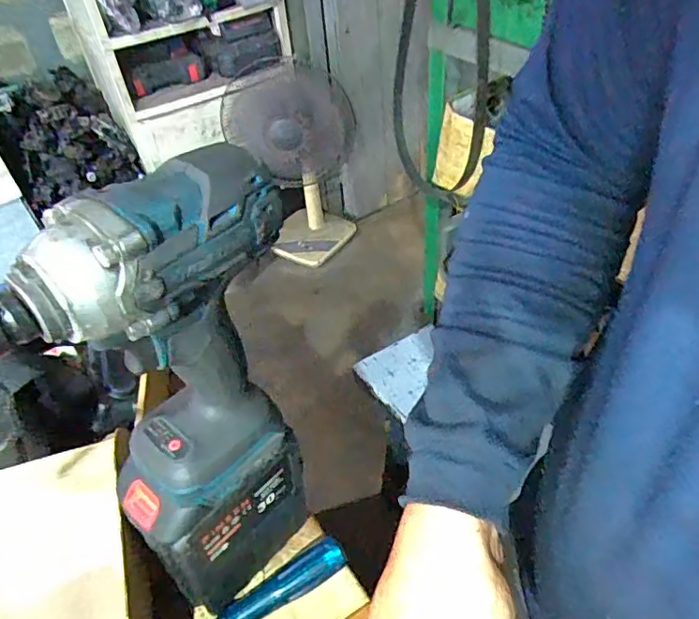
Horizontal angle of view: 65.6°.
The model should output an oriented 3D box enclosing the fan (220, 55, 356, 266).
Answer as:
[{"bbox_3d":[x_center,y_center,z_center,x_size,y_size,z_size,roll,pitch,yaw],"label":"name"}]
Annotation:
[{"bbox_3d":[-0.176,-0.479,1.932,0.446,0.652,0.319,-11,43,-6],"label":"fan"}]

